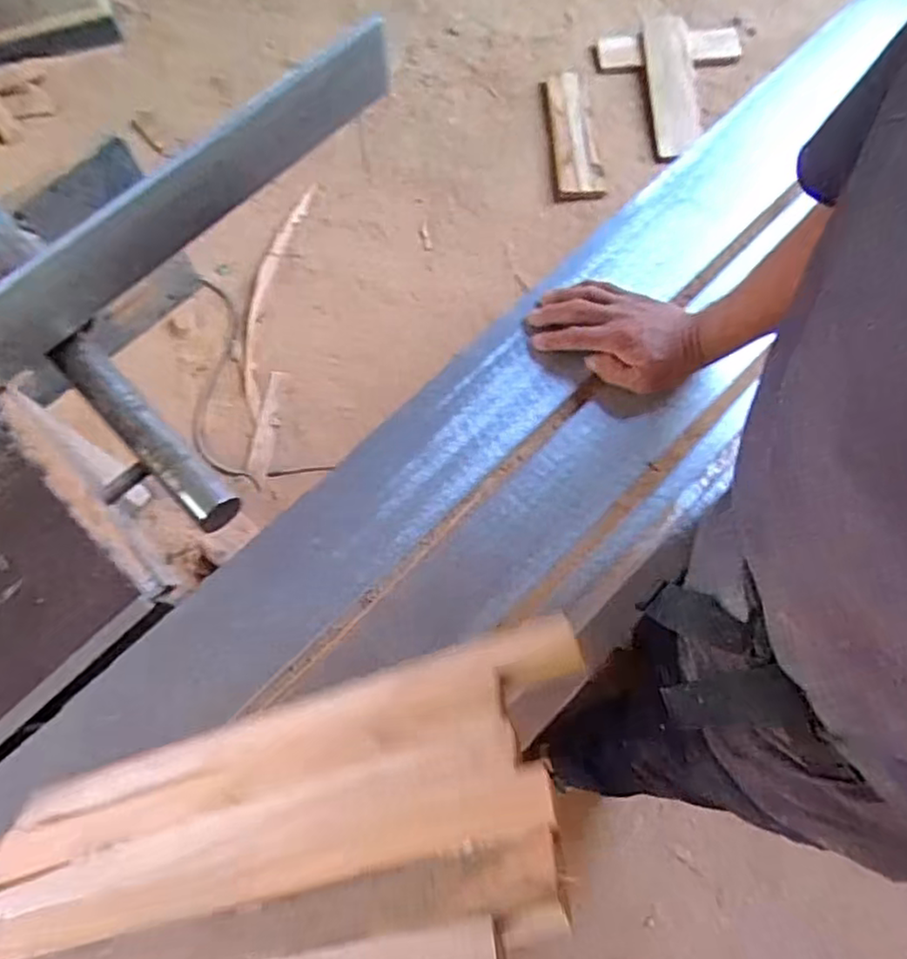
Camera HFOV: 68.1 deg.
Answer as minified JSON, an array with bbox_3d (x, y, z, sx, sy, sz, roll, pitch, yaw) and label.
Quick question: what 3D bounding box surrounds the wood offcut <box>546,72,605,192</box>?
[{"bbox_3d":[0.280,-0.848,1.625,0.116,0.034,0.315,-10,83,-12],"label":"wood offcut"}]

